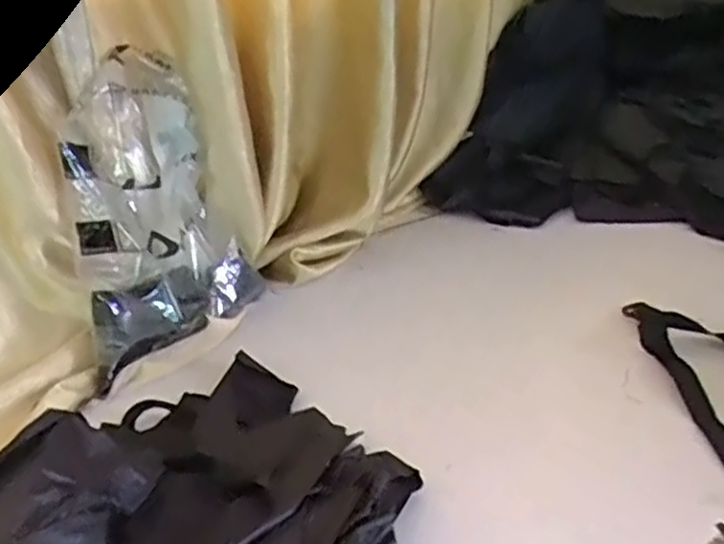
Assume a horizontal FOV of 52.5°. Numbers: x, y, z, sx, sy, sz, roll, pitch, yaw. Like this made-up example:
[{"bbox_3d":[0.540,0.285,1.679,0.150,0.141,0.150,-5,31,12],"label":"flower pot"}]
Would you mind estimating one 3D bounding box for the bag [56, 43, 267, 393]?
[{"bbox_3d":[-0.250,-0.086,0.908,0.229,0.368,0.106,-20,3,-42],"label":"bag"}]

